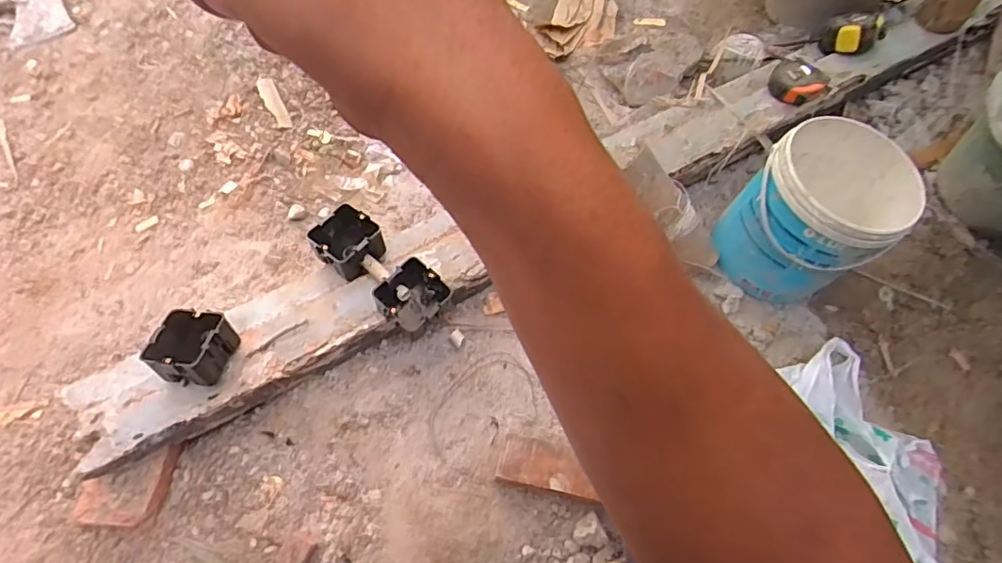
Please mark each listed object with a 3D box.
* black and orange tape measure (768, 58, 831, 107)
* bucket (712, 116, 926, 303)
[{"bbox_3d":[0.448,-0.305,0.850,0.067,0.038,0.079,-32,68,-17],"label":"black and orange tape measure"},{"bbox_3d":[0.413,-0.084,0.755,0.181,0.192,0.176,-40,70,-20],"label":"bucket"}]

